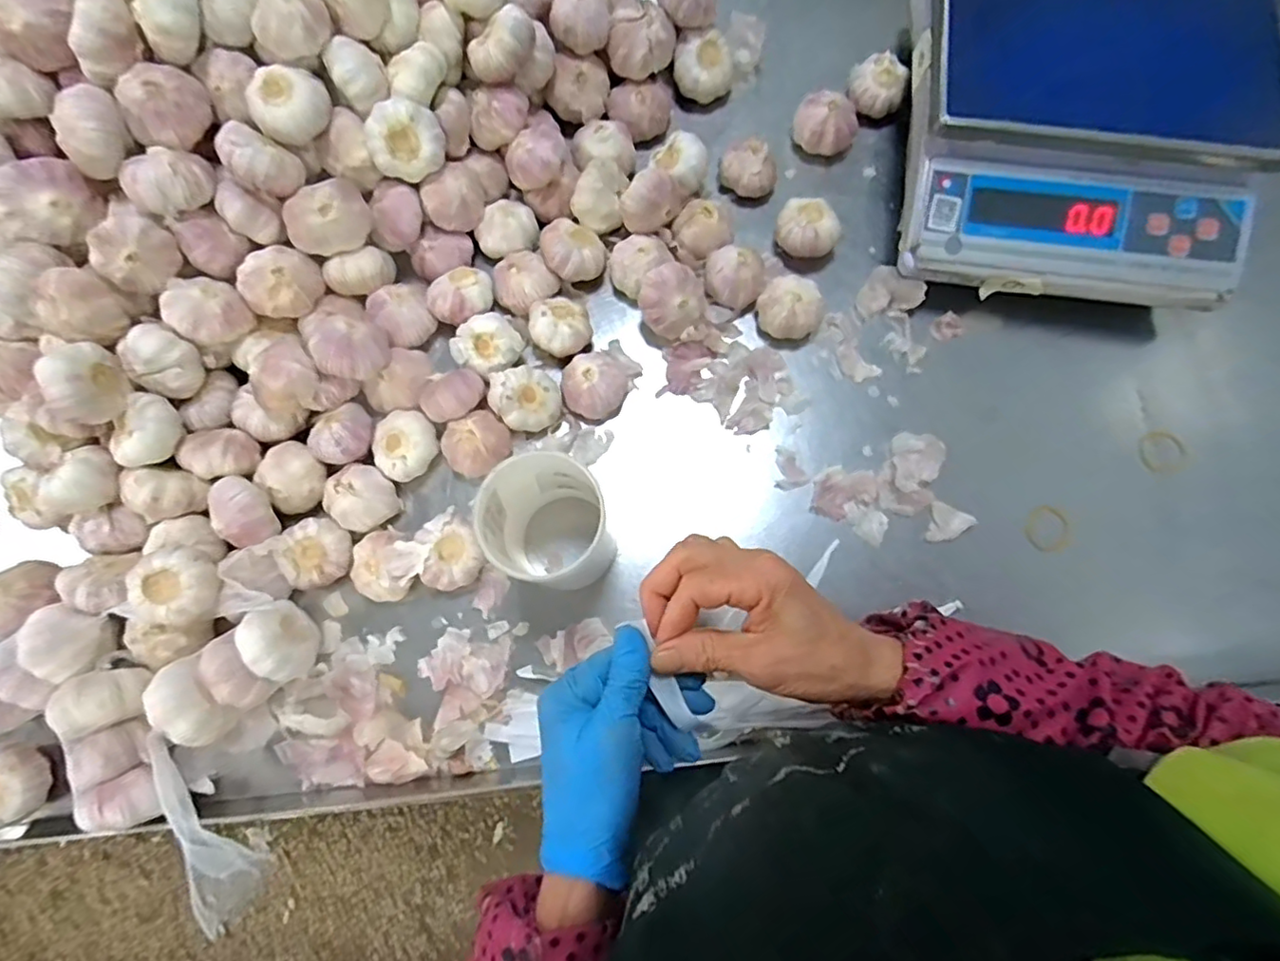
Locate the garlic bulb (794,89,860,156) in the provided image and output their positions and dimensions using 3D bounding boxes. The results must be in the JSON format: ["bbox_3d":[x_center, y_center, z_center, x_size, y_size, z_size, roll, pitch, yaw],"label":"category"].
[{"bbox_3d":[0.185,-0.355,0.602,0.060,0.036,0.050,18,79,3],"label":"garlic bulb"}]

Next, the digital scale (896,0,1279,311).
[{"bbox_3d":[0.392,-0.321,0.551,0.291,0.130,0.314,8,79,1],"label":"digital scale"}]

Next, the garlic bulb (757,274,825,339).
[{"bbox_3d":[0.137,-0.156,0.554,0.053,0.036,0.054,0,79,0],"label":"garlic bulb"}]

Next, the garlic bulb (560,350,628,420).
[{"bbox_3d":[-0.040,-0.087,0.543,0.058,0.038,0.063,32,80,6],"label":"garlic bulb"}]

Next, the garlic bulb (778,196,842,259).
[{"bbox_3d":[0.157,-0.237,0.573,0.054,0.043,0.054,0,79,0],"label":"garlic bulb"}]

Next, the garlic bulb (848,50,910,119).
[{"bbox_3d":[0.237,-0.395,0.608,0.048,0.035,0.050,0,79,0],"label":"garlic bulb"}]

